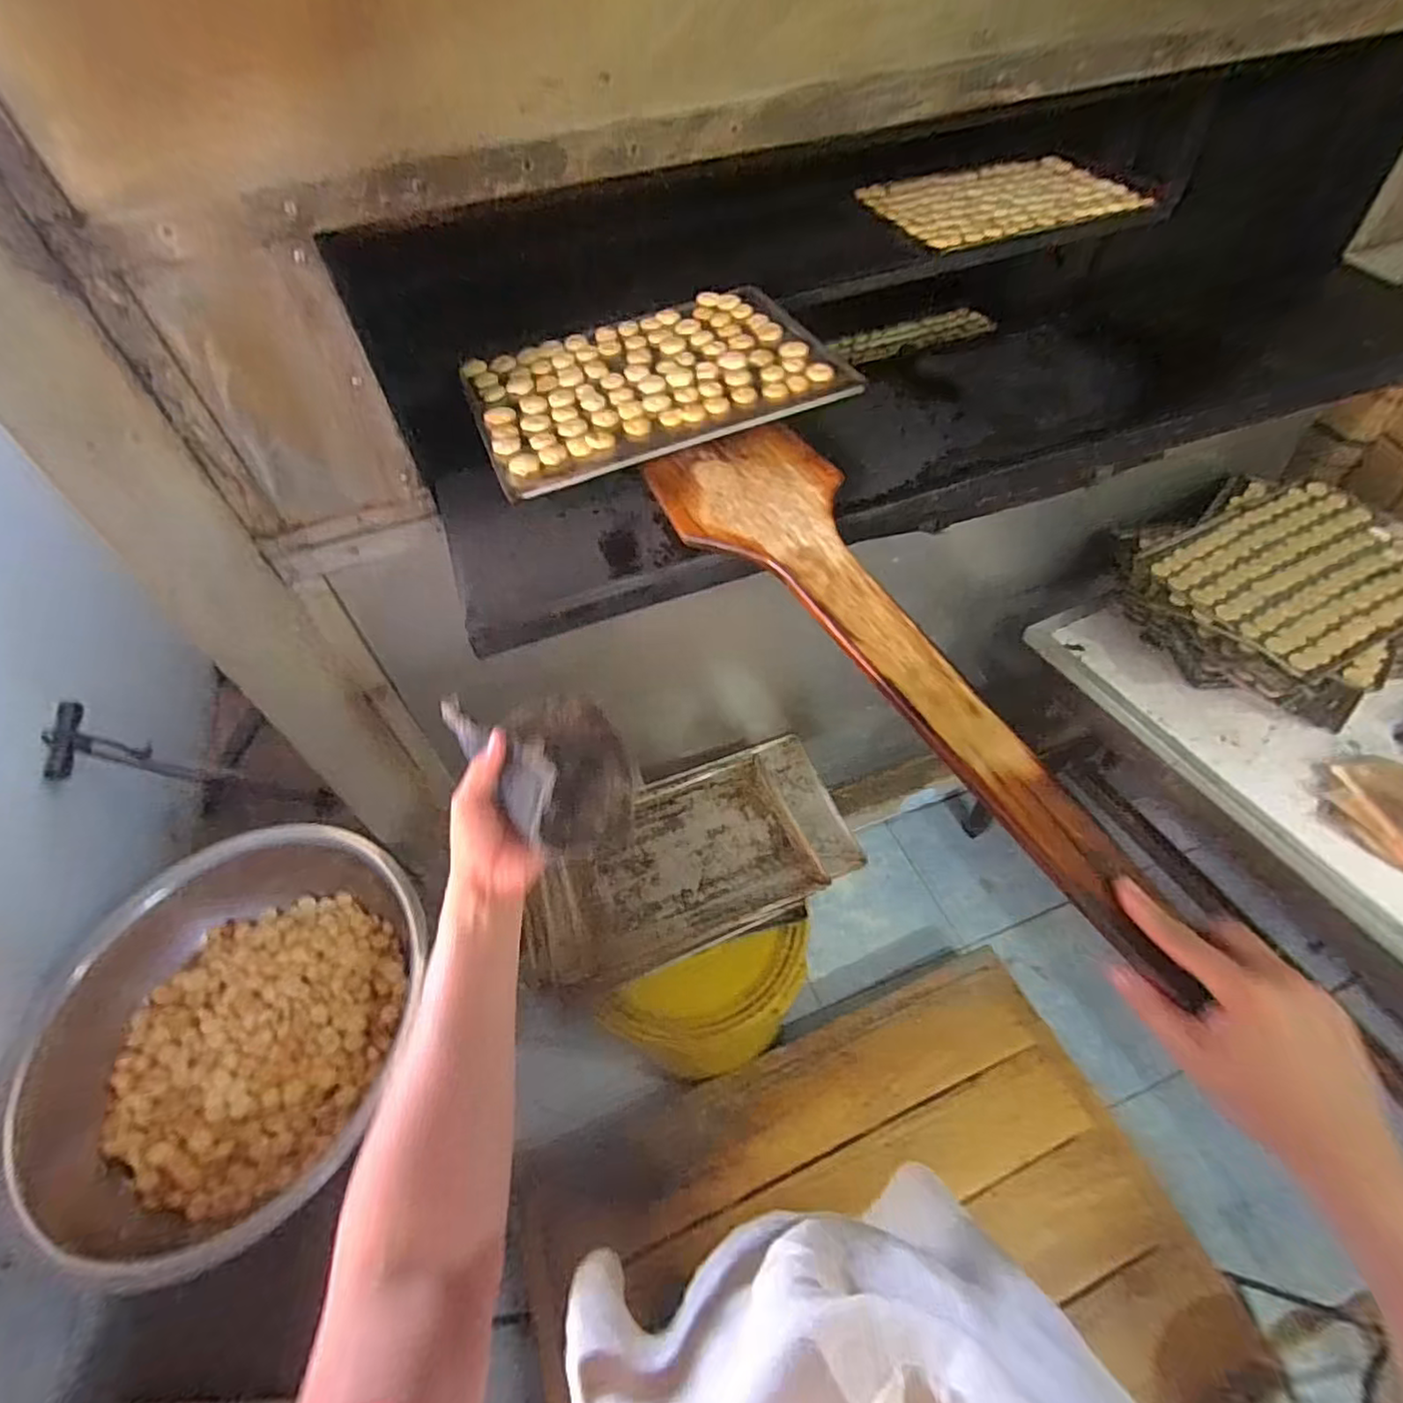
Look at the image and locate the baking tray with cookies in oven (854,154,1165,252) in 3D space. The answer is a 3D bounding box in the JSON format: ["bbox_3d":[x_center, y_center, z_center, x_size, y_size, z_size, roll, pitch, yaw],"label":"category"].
[{"bbox_3d":[0.566,-0.933,1.219,0.472,0.026,0.307,-17,51,-8],"label":"baking tray with cookies in oven"}]

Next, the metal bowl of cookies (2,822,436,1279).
[{"bbox_3d":[-0.822,0.545,1.133,0.571,0.177,0.682,5,51,9],"label":"metal bowl of cookies"}]

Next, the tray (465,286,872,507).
[{"bbox_3d":[-0.066,-0.421,0.862,0.446,0.031,0.323,-21,52,-12],"label":"tray"}]

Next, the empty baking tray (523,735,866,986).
[{"bbox_3d":[-0.037,0.289,1.274,0.614,0.047,0.352,-19,51,-10],"label":"empty baking tray"}]

